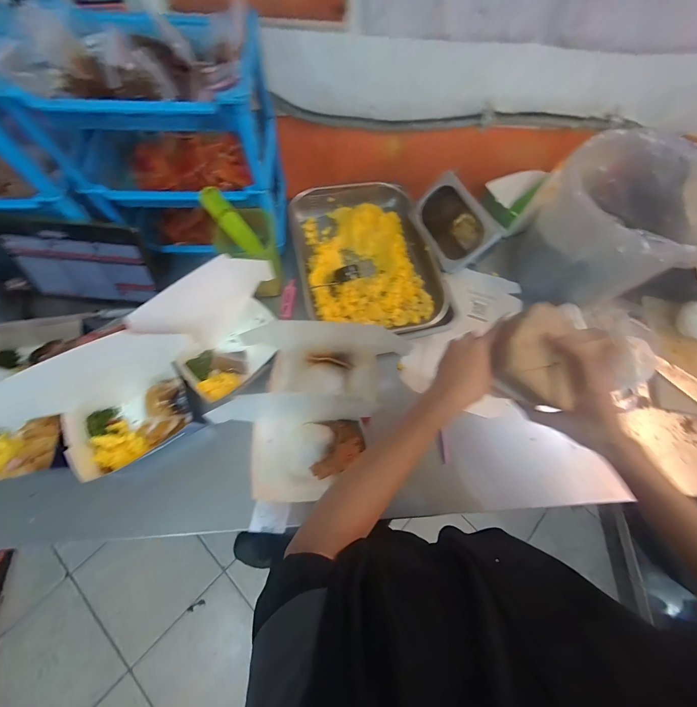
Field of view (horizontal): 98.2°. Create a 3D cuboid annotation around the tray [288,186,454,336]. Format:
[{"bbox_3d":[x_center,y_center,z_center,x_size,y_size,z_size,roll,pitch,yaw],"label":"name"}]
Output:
[{"bbox_3d":[0.030,-0.219,0.648,0.274,0.083,0.391,-11,70,-7],"label":"tray"}]

